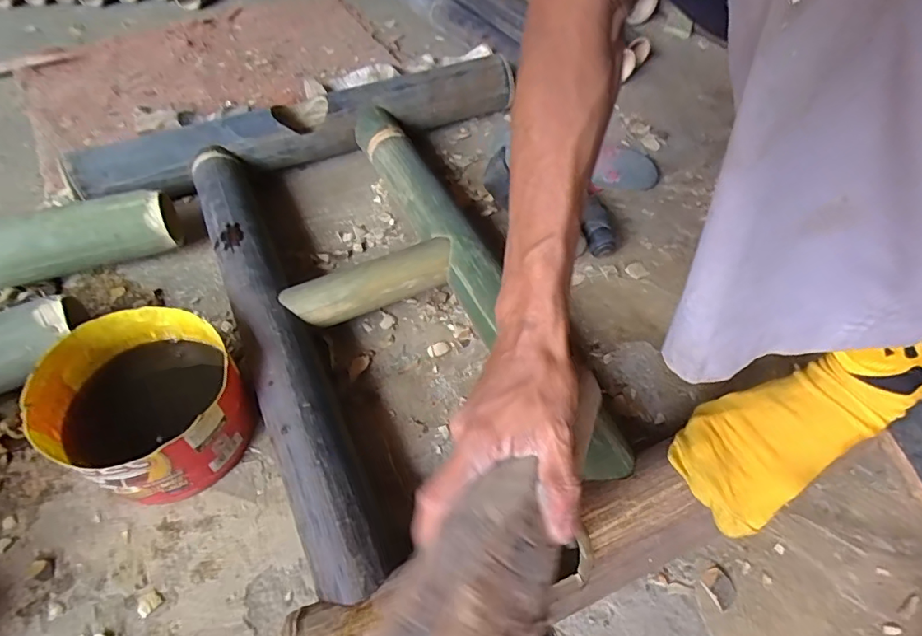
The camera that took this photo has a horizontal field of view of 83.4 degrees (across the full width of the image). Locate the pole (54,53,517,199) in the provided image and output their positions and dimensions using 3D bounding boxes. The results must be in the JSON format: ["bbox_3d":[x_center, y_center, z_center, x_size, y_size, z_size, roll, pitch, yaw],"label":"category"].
[{"bbox_3d":[-0.205,-0.264,0.739,0.610,0.095,0.090,-19,56,-15],"label":"pole"}]

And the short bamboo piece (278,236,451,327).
[{"bbox_3d":[-0.098,-0.037,0.554,0.178,0.042,0.046,-19,55,-16],"label":"short bamboo piece"}]

